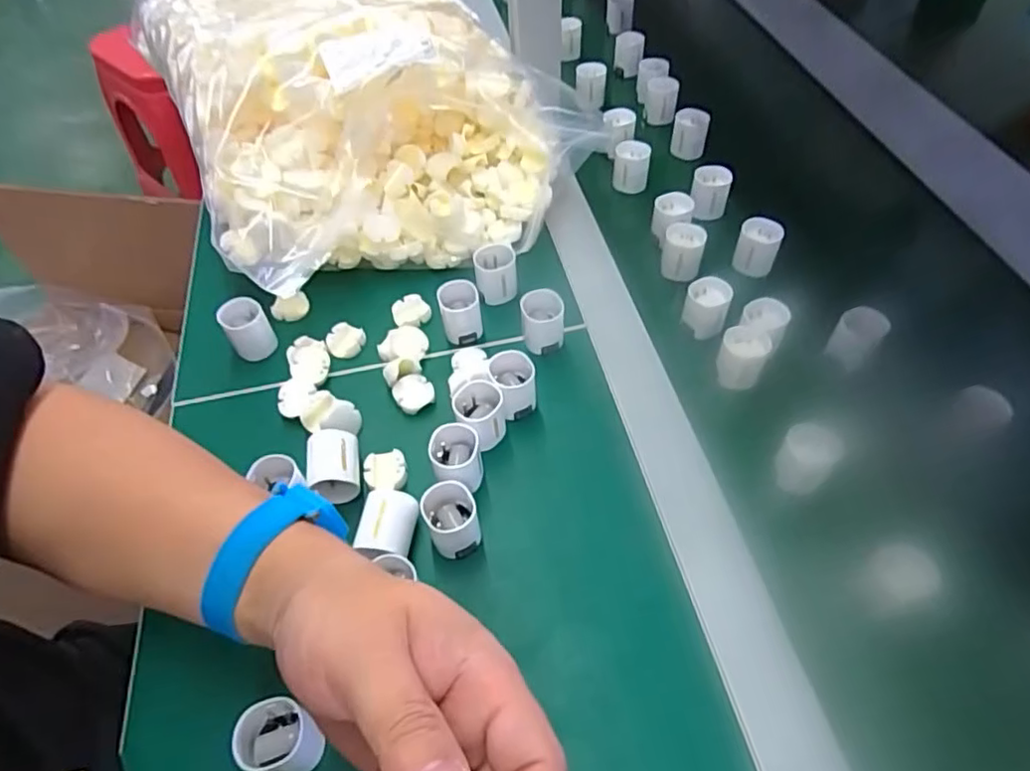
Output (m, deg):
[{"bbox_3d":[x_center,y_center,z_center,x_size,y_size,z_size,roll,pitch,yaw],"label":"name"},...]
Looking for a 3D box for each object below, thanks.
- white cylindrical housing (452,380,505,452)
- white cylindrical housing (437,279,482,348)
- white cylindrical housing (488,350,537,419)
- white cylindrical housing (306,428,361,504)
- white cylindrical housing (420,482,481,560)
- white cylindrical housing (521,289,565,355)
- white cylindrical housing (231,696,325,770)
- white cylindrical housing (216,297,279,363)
[{"bbox_3d":[-0.022,0.019,0.397,0.030,0.038,0.032,-1,57,1],"label":"white cylindrical housing"},{"bbox_3d":[-0.039,-0.052,0.449,0.027,0.033,0.029,-1,57,1],"label":"white cylindrical housing"},{"bbox_3d":[-0.001,0.001,0.407,0.027,0.036,0.029,-1,57,1],"label":"white cylindrical housing"},{"bbox_3d":[-0.107,0.050,0.381,0.027,0.028,0.041,-11,57,-6],"label":"white cylindrical housing"},{"bbox_3d":[-0.034,0.079,0.356,0.029,0.037,0.033,-17,58,-9],"label":"white cylindrical housing"},{"bbox_3d":[0.020,-0.043,0.438,0.028,0.034,0.028,-1,57,1],"label":"white cylindrical housing"},{"bbox_3d":[-0.109,0.163,0.292,0.034,0.030,0.031,-1,57,1],"label":"white cylindrical housing"},{"bbox_3d":[-0.187,-0.038,0.447,0.029,0.035,0.032,-34,62,-19],"label":"white cylindrical housing"}]

